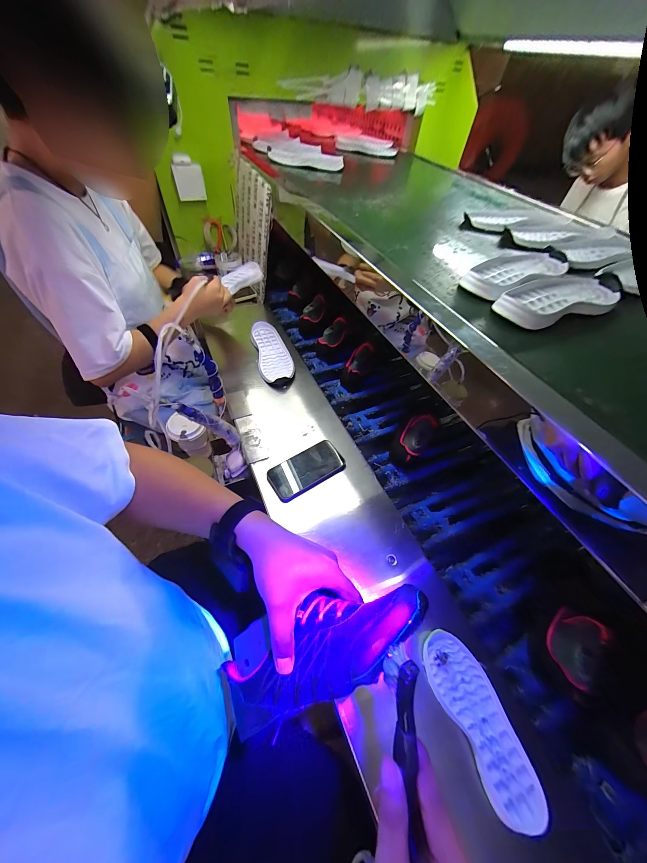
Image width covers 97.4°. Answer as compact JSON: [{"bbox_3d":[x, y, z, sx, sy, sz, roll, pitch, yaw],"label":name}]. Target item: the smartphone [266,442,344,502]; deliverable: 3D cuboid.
[{"bbox_3d":[-0.034,0.081,0.615,0.166,0.019,0.080,-27,65,-23],"label":"smartphone"}]

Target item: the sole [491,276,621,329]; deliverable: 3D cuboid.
[{"bbox_3d":[0.377,-0.215,0.448,0.257,0.031,0.096,-24,57,-15],"label":"sole"}]

